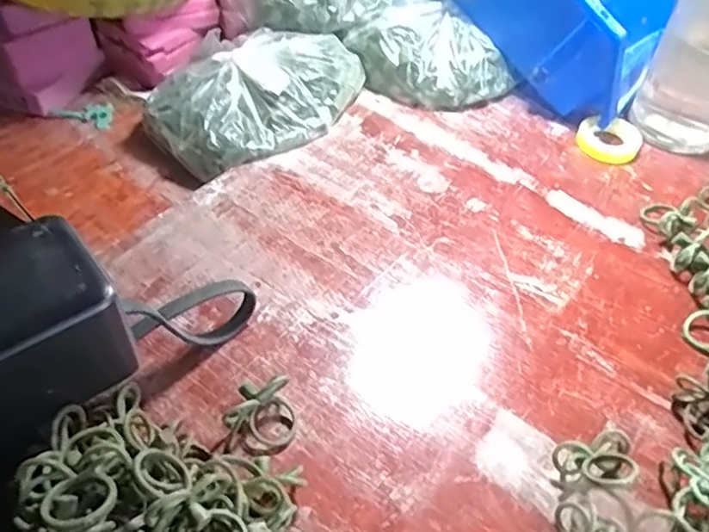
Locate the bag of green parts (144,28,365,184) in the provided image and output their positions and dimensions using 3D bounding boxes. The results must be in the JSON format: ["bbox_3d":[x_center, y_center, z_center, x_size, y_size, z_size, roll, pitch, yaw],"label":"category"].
[{"bbox_3d":[-0.066,-0.123,0.439,0.144,0.038,0.102,-35,58,-26],"label":"bag of green parts"}]

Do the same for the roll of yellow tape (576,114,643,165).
[{"bbox_3d":[0.179,-0.091,0.441,0.042,0.013,0.041,0,49,0],"label":"roll of yellow tape"}]

